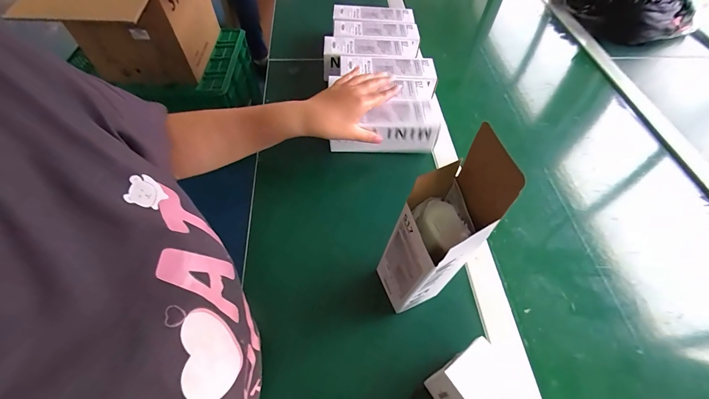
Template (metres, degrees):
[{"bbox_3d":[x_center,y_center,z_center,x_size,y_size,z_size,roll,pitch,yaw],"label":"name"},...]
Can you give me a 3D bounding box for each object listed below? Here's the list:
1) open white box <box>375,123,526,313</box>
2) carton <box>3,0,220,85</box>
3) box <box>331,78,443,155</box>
[{"bbox_3d":[0.072,0.045,0.304,0.061,0.238,0.080,-13,58,-12],"label":"open white box"},{"bbox_3d":[-0.776,-0.680,1.119,0.387,0.305,0.391,0,56,-3],"label":"carton"},{"bbox_3d":[0.050,-0.126,0.518,0.173,0.064,0.071,4,56,-1],"label":"box"}]

